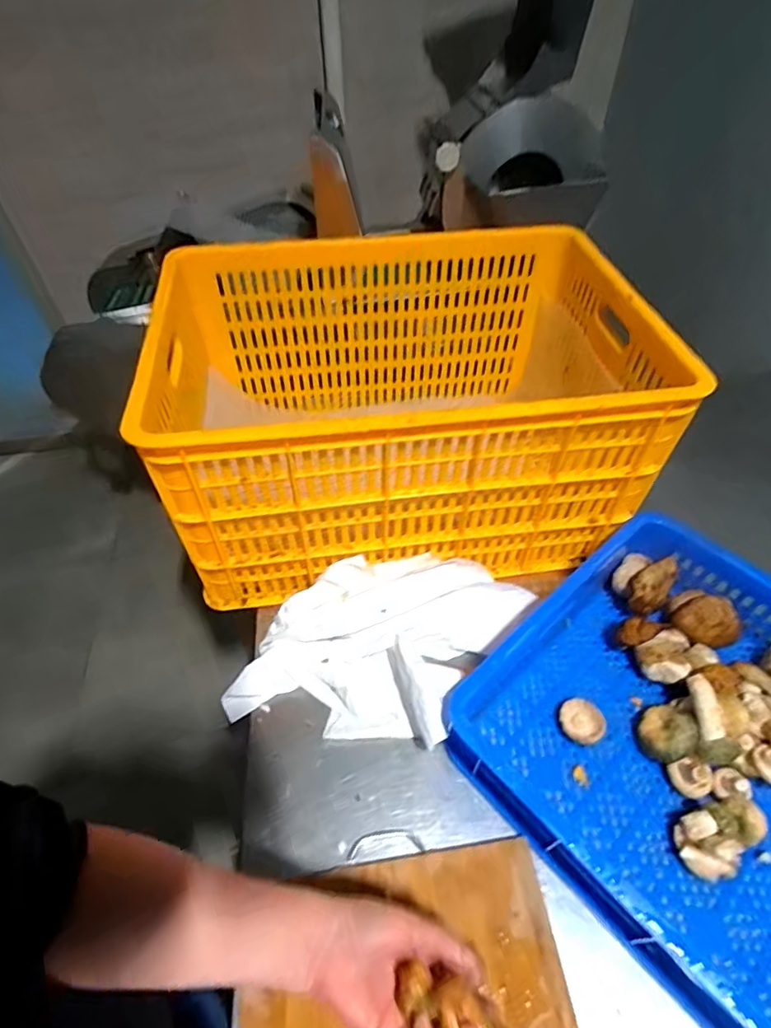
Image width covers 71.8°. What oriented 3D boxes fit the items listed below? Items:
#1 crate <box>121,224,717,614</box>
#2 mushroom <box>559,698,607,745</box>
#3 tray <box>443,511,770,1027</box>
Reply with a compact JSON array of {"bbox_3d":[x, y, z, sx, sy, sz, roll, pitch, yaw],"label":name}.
[{"bbox_3d":[0.020,-0.150,0.740,0.589,0.283,0.393,-6,50,-4],"label":"crate"},{"bbox_3d":[0.222,0.236,0.604,0.048,0.017,0.047,-21,52,-16],"label":"mushroom"},{"bbox_3d":[0.407,0.284,0.515,0.410,0.094,0.592,-37,58,-26],"label":"tray"}]

